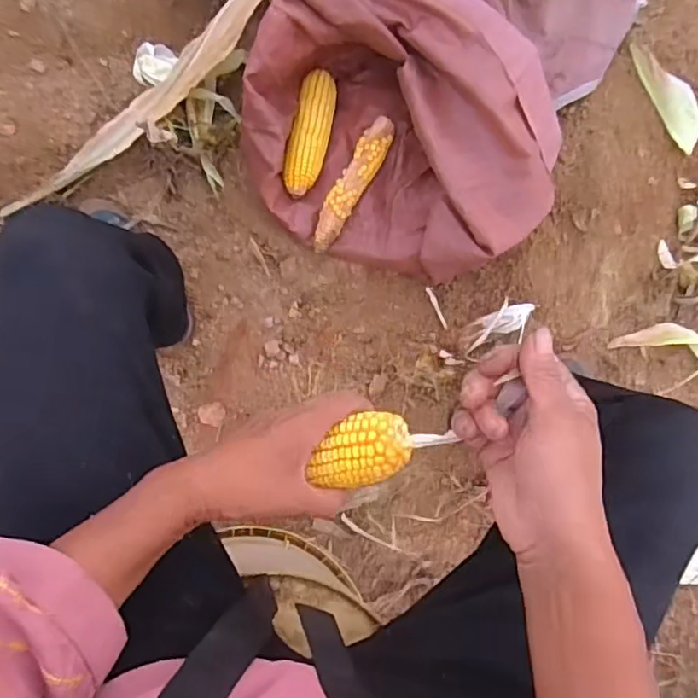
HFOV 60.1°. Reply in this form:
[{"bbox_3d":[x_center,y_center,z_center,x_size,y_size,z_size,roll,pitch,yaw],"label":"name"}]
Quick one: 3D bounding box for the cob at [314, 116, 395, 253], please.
[{"bbox_3d":[0.005,-0.229,0.841,0.044,0.051,0.206,29,80,-4],"label":"cob"}]

